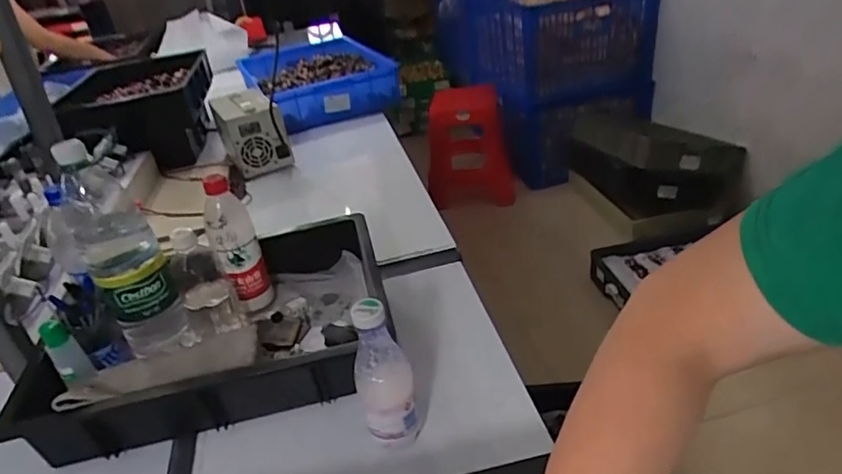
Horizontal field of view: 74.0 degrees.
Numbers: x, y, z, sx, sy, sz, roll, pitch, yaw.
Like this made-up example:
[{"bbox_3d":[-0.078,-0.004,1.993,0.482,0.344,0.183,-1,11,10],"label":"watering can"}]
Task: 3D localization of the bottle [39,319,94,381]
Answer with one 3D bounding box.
[{"bbox_3d":[-0.447,0.143,0.700,0.033,0.075,0.032,-28,36,-29],"label":"bottle"}]

